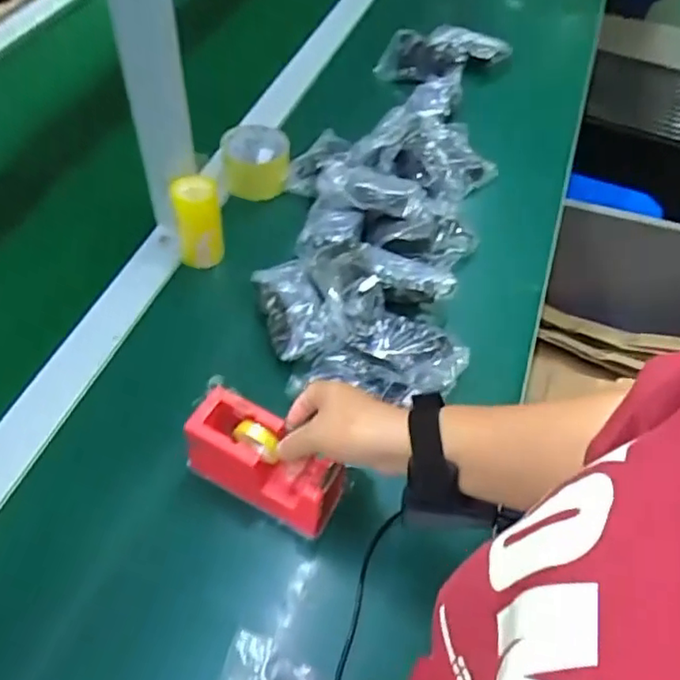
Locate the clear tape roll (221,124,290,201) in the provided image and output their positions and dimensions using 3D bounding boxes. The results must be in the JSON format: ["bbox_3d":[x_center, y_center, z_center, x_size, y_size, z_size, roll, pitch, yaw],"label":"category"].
[{"bbox_3d":[-0.110,-0.235,0.800,0.083,0.058,0.088,2,52,-3],"label":"clear tape roll"}]

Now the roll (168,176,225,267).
[{"bbox_3d":[-0.155,-0.130,0.682,0.049,0.094,0.041,-4,53,-7],"label":"roll"}]

